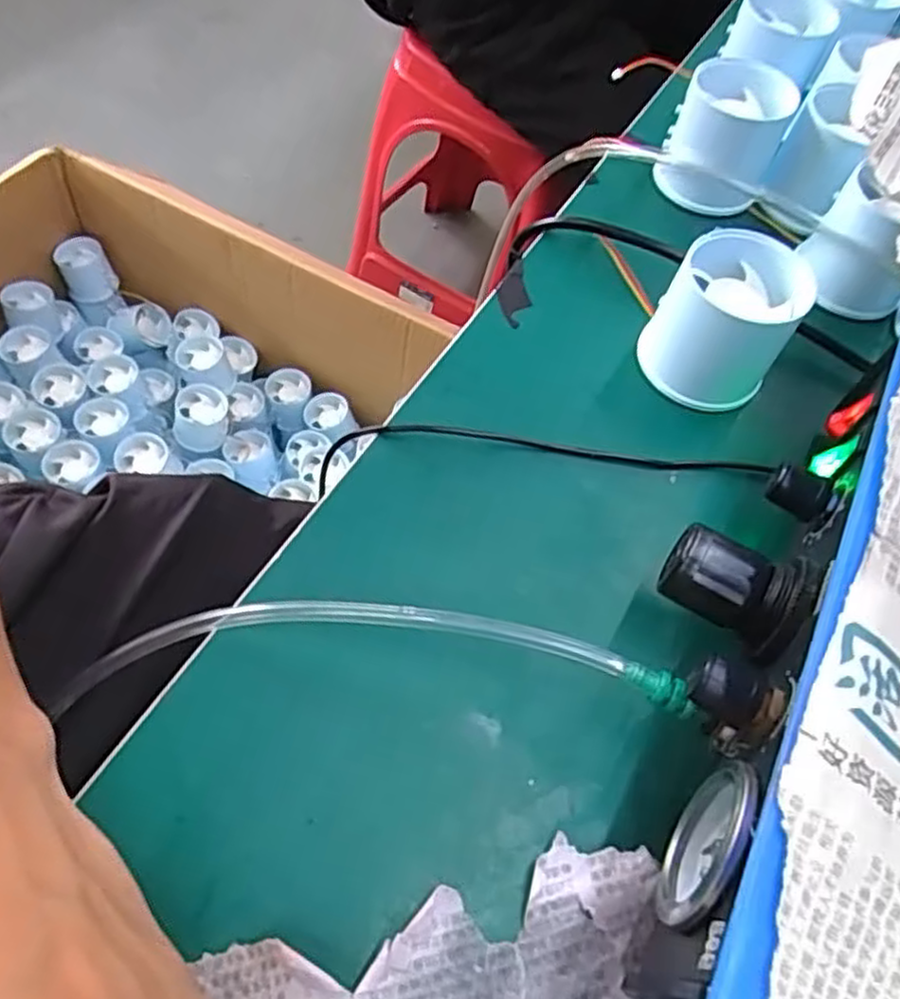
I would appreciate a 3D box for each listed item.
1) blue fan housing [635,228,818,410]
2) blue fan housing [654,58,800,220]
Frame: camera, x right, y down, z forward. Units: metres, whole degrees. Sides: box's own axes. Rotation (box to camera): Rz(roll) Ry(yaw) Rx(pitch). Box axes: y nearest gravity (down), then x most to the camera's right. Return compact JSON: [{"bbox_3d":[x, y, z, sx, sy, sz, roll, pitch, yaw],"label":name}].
[{"bbox_3d":[0.114,-0.076,0.316,0.053,0.054,0.053,2,57,-3],"label":"blue fan housing"},{"bbox_3d":[0.140,-0.185,0.388,0.055,0.048,0.064,28,60,12],"label":"blue fan housing"}]

